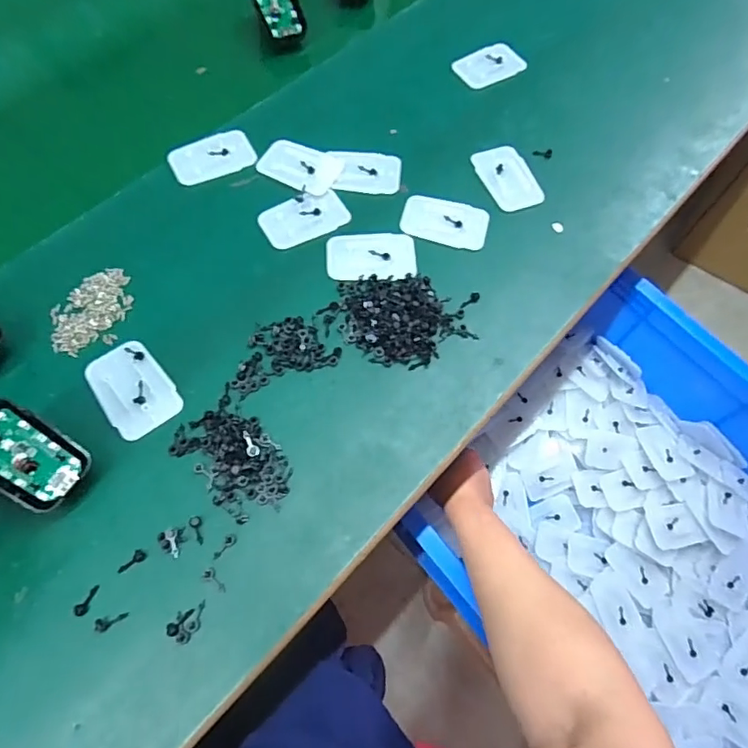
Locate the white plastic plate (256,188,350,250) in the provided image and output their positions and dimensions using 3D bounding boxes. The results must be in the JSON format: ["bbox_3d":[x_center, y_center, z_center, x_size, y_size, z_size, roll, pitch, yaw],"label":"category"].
[{"bbox_3d":[-0.057,-0.129,0.426,0.070,0.004,0.043,-29,69,-15],"label":"white plastic plate"}]

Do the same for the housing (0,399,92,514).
[{"bbox_3d":[-0.211,0.053,0.316,0.064,0.038,0.043,27,67,11],"label":"housing"}]

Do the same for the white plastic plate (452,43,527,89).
[{"bbox_3d":[0.115,-0.311,0.517,0.068,0.007,0.046,-30,69,-15],"label":"white plastic plate"}]

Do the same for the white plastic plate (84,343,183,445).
[{"bbox_3d":[-0.168,0.009,0.357,0.045,0.004,0.069,-35,70,-17],"label":"white plastic plate"}]

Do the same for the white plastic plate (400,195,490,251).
[{"bbox_3d":[0.060,-0.129,0.430,0.072,0.004,0.042,13,65,4],"label":"white plastic plate"}]

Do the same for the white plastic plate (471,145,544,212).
[{"bbox_3d":[0.120,-0.174,0.454,0.049,0.007,0.067,-19,67,-11],"label":"white plastic plate"}]

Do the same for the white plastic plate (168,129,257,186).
[{"bbox_3d":[-0.142,-0.190,0.449,0.070,0.008,0.039,-23,67,-12],"label":"white plastic plate"}]

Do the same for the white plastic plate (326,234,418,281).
[{"bbox_3d":[-0.002,-0.095,0.412,0.071,0.004,0.046,-2,64,-3],"label":"white plastic plate"}]

